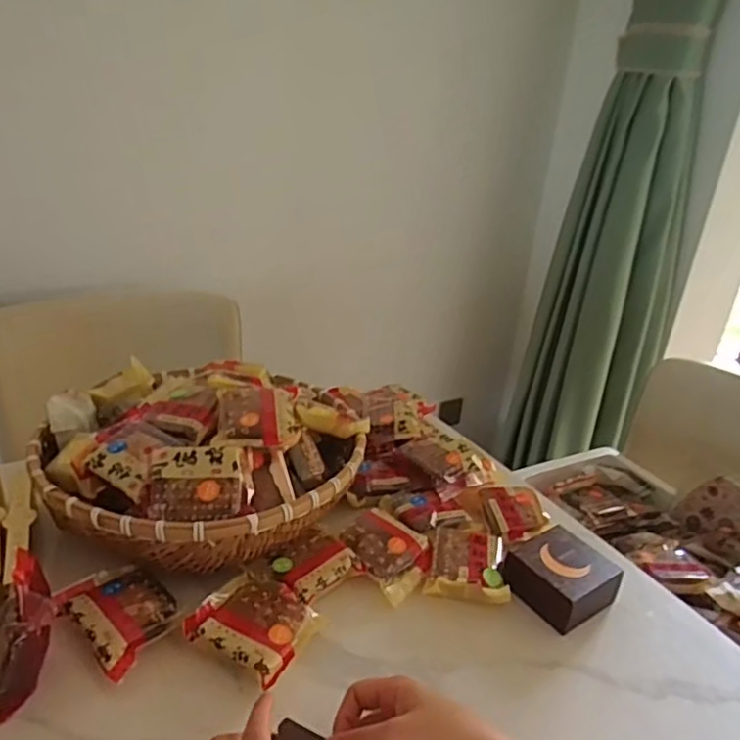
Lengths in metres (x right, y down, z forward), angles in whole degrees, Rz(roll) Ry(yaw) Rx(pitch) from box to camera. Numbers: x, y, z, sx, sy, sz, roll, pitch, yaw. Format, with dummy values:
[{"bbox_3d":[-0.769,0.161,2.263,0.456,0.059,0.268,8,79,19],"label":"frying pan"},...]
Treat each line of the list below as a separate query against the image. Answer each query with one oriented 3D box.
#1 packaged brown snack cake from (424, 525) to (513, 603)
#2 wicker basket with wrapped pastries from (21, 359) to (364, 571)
[{"bbox_3d":[0.109,0.203,0.670,0.080,0.026,0.113,9,25,8],"label":"packaged brown snack cake"},{"bbox_3d":[-0.181,0.082,0.699,0.344,0.129,0.316,4,25,-2],"label":"wicker basket with wrapped pastries"}]

